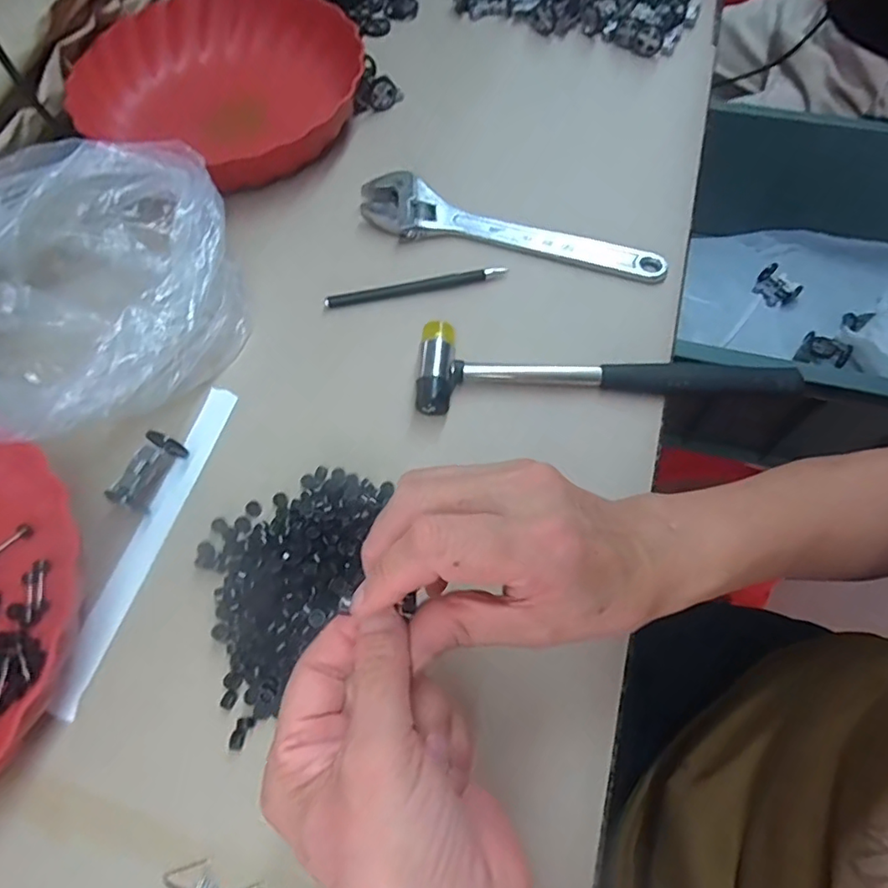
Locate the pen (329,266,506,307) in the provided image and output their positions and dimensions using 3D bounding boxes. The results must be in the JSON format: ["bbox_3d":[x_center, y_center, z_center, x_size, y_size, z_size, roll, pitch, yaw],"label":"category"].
[{"bbox_3d":[-0.021,-0.118,0.424,0.134,0.009,0.010,-12,64,-5],"label":"pen"}]

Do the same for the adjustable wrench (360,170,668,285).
[{"bbox_3d":[0.051,-0.168,0.447,0.237,0.021,0.053,13,64,7],"label":"adjustable wrench"}]

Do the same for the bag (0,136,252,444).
[{"bbox_3d":[-0.231,-0.102,0.375,0.197,0.078,0.178,-35,68,-15],"label":"bag"}]

